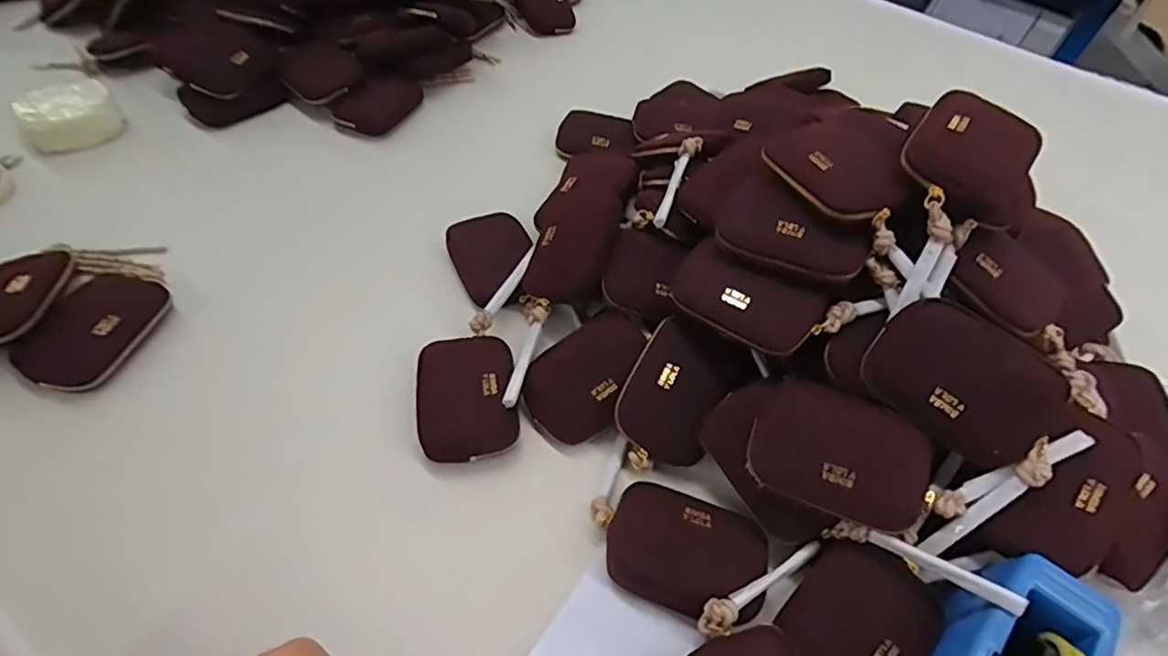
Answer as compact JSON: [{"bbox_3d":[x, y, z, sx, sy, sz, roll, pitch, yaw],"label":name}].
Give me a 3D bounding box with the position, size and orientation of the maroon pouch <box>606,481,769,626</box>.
[{"bbox_3d":[0.075,0.165,0.440,0.112,0.025,0.079,19,52,9],"label":"maroon pouch"}]

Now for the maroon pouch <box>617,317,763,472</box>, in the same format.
[{"bbox_3d":[0.079,0.053,0.490,0.084,0.015,0.112,28,87,-1],"label":"maroon pouch"}]

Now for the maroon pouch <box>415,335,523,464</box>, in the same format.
[{"bbox_3d":[-0.100,0.057,0.511,0.081,0.024,0.117,-7,52,-11],"label":"maroon pouch"}]

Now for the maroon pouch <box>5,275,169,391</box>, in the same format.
[{"bbox_3d":[-0.428,-0.002,0.524,0.076,0.029,0.115,13,51,5],"label":"maroon pouch"}]

